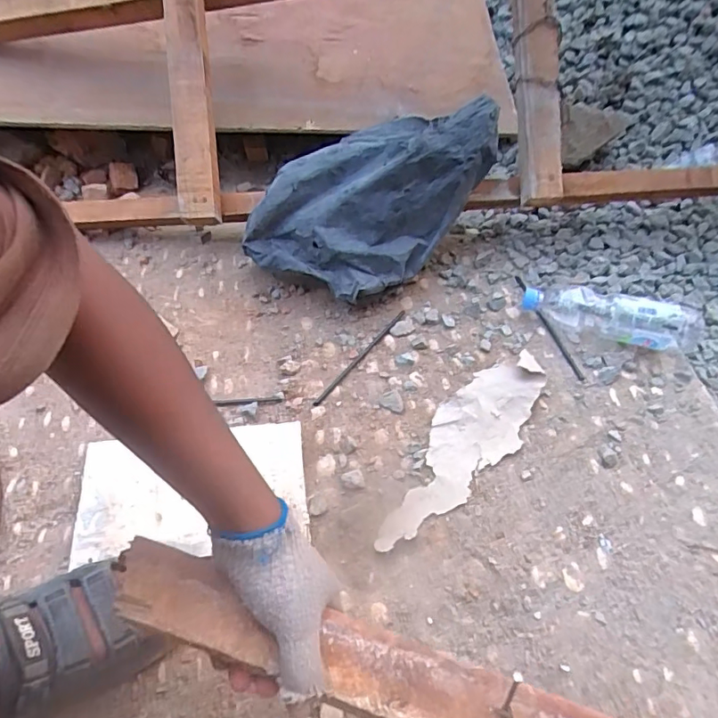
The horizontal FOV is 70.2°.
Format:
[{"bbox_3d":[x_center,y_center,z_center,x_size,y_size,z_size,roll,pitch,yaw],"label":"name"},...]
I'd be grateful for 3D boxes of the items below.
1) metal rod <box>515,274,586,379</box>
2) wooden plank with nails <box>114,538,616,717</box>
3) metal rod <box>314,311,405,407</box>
[{"bbox_3d":[0.286,-0.052,0.776,0.015,0.011,0.207,-13,55,-10],"label":"metal rod"},{"bbox_3d":[0.202,0.296,0.366,0.796,0.019,0.056,21,55,1],"label":"wooden plank with nails"},{"bbox_3d":[0.005,-0.006,0.736,0.009,0.009,0.206,34,60,22],"label":"metal rod"}]

